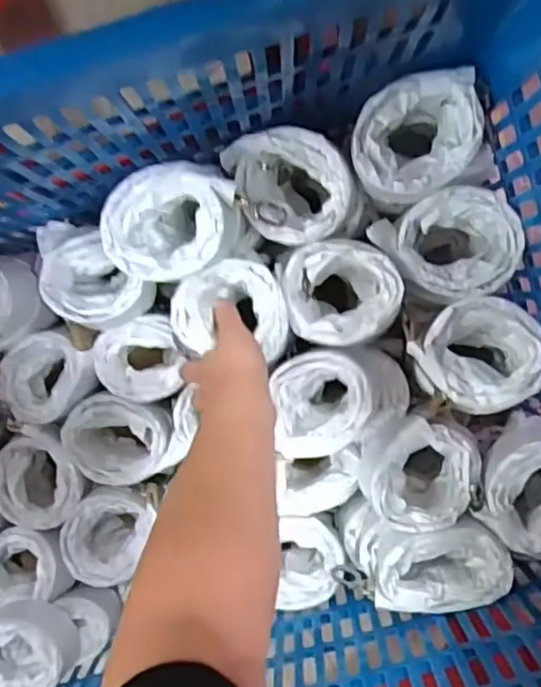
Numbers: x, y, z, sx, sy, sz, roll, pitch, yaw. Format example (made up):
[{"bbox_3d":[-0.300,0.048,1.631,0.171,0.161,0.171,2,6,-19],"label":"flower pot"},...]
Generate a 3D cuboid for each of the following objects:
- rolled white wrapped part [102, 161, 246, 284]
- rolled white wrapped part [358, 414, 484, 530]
[{"bbox_3d":[-0.080,-0.102,0.549,0.109,0.096,0.096,-27,94,0],"label":"rolled white wrapped part"},{"bbox_3d":[0.131,0.111,0.600,0.090,0.090,0.091,0,93,-2],"label":"rolled white wrapped part"}]

